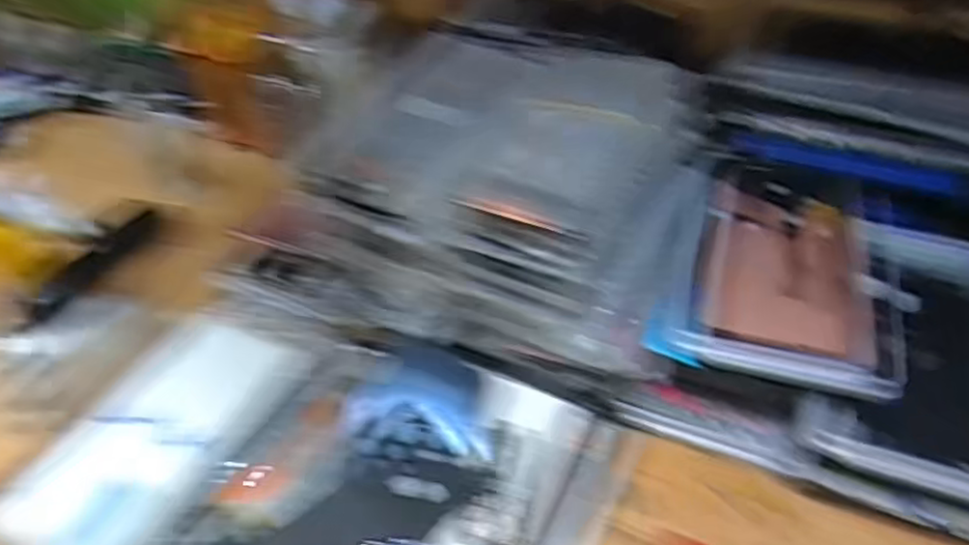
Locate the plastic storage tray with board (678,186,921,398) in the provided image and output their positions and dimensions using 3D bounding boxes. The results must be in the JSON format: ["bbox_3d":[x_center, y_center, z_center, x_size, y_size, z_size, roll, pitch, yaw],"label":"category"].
[{"bbox_3d":[0.186,0.005,0.416,0.119,0.021,0.139,13,47,19],"label":"plastic storage tray with board"}]

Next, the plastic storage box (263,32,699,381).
[{"bbox_3d":[0.018,-0.056,0.464,0.215,0.123,0.212,12,47,18],"label":"plastic storage box"}]

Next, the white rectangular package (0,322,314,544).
[{"bbox_3d":[-0.188,0.096,0.413,0.092,0.031,0.168,16,48,22],"label":"white rectangular package"}]

